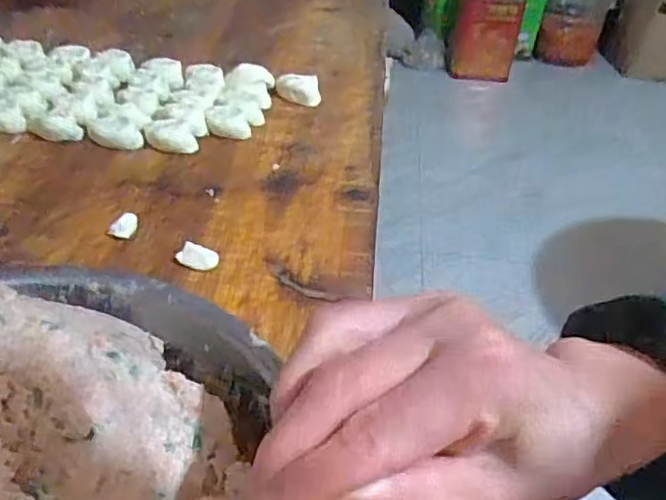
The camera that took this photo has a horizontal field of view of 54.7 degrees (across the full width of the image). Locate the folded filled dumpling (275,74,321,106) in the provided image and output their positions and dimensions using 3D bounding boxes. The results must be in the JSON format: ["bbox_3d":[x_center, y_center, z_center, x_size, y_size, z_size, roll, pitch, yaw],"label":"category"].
[{"bbox_3d":[-0.037,-0.172,0.695,0.047,0.026,0.029,1,38,-4],"label":"folded filled dumpling"}]

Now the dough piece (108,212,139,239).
[{"bbox_3d":[-0.162,-0.018,0.498,0.022,0.012,0.017,-7,40,-15],"label":"dough piece"}]

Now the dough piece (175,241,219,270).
[{"bbox_3d":[-0.100,0.004,0.476,0.029,0.014,0.017,3,38,-2],"label":"dough piece"}]

